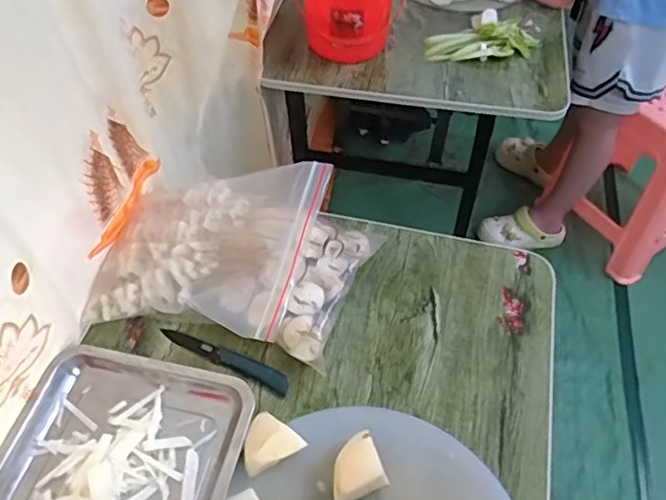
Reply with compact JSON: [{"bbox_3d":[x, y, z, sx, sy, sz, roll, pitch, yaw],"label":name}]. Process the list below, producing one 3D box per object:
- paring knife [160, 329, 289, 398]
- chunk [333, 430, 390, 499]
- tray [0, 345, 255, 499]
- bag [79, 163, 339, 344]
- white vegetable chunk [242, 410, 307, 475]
[{"bbox_3d":[-0.138,0.134,0.741,0.184,0.010,0.024,22,56,16],"label":"paring knife"},{"bbox_3d":[0.024,0.241,0.631,0.061,0.047,0.054,-25,57,-18],"label":"chunk"},{"bbox_3d":[-0.259,0.276,0.620,0.269,0.022,0.351,11,53,9],"label":"tray"},{"bbox_3d":[-0.172,-0.007,0.768,0.271,0.138,0.220,13,54,10],"label":"bag"},{"bbox_3d":[-0.073,0.220,0.646,0.065,0.042,0.059,33,59,23],"label":"white vegetable chunk"}]

